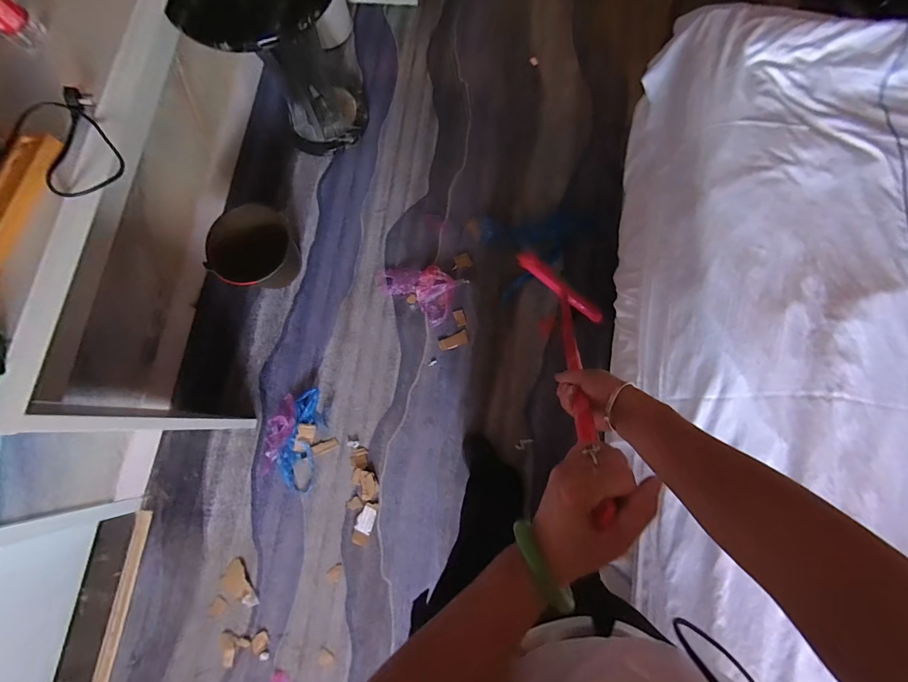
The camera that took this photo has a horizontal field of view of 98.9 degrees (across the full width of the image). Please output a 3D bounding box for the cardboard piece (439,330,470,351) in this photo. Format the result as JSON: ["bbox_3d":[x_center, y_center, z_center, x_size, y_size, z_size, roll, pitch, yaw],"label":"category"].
[{"bbox_3d":[0.000,0.001,1.328,0.102,0.007,0.044,-23,80,-3],"label":"cardboard piece"}]

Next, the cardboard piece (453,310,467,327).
[{"bbox_3d":[0.021,-0.078,1.334,0.035,0.004,0.054,-16,80,-2],"label":"cardboard piece"}]

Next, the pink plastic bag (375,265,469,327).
[{"bbox_3d":[-0.123,-0.196,1.338,0.277,0.045,0.175,30,82,6],"label":"pink plastic bag"}]

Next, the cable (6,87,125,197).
[{"bbox_3d":[-0.663,-0.347,0.678,0.157,0.075,0.151,-1,78,3],"label":"cable"}]

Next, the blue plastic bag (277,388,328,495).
[{"bbox_3d":[-0.491,0.321,1.266,0.123,0.028,0.319,11,80,3],"label":"blue plastic bag"}]

